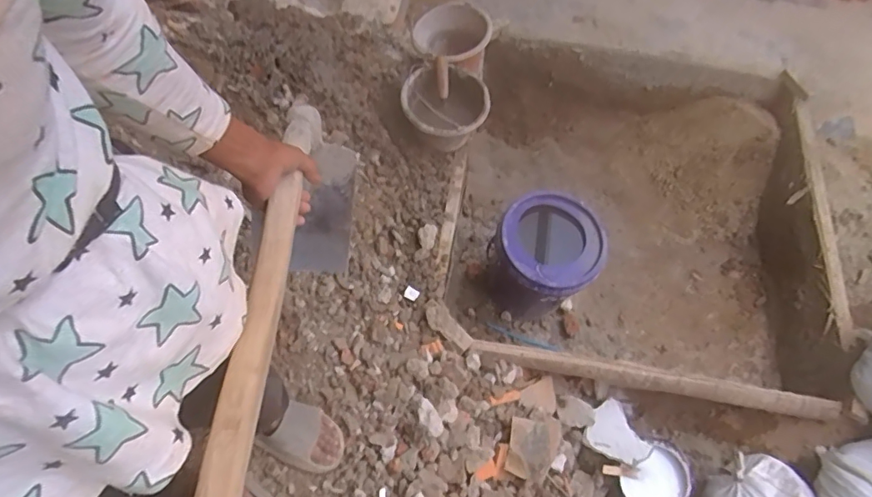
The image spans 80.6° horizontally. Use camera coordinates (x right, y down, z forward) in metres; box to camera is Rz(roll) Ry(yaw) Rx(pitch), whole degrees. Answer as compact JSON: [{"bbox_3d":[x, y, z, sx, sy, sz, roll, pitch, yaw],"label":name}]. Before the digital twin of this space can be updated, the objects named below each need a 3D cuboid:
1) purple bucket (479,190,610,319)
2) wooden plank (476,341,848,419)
[{"bbox_3d":[0.323,0.038,1.583,0.302,0.319,0.306,33,69,13],"label":"purple bucket"},{"bbox_3d":[0.570,0.341,1.372,0.968,0.064,0.052,10,66,3],"label":"wooden plank"}]

